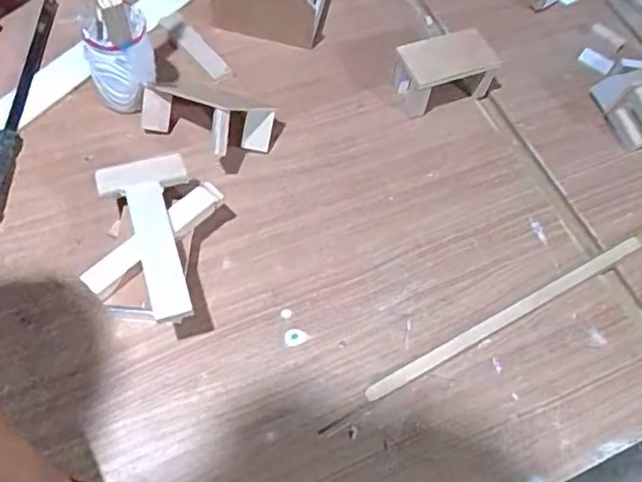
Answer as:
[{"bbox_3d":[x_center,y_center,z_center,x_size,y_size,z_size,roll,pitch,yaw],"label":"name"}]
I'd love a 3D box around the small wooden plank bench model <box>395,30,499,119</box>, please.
[{"bbox_3d":[0.137,-0.193,0.708,0.102,0.068,0.058,-20,66,-16],"label":"small wooden plank bench model"}]

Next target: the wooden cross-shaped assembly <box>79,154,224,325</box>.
[{"bbox_3d":[-0.156,0.003,0.562,0.110,0.059,0.153,9,60,-1],"label":"wooden cross-shaped assembly"}]

